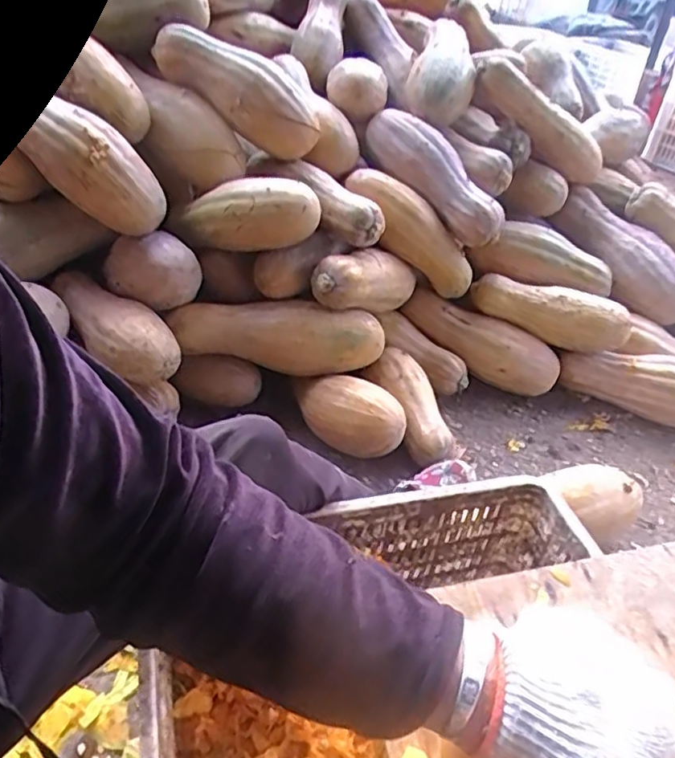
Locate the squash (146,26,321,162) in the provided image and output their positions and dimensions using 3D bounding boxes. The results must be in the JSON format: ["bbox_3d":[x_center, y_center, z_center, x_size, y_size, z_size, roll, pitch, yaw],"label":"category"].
[{"bbox_3d":[-0.171,-0.513,1.083,0.314,0.123,0.113,32,40,-6],"label":"squash"}]

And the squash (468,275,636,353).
[{"bbox_3d":[0.444,-0.136,1.300,0.326,0.099,0.102,19,41,15],"label":"squash"}]

